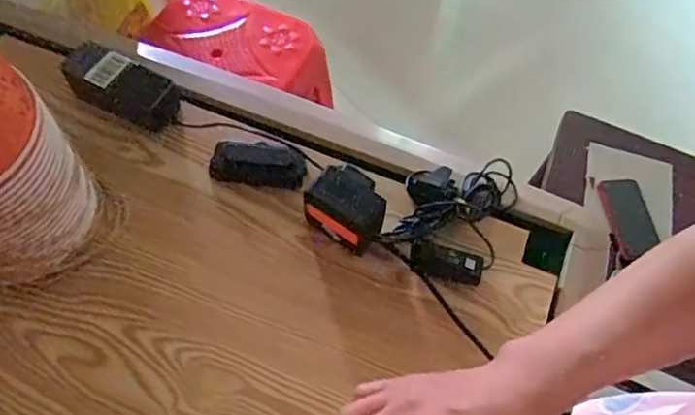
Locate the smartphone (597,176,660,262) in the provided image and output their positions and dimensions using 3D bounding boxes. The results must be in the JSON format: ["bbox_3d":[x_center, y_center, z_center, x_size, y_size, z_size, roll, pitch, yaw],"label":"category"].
[{"bbox_3d":[0.496,0.013,1.041,0.074,0.011,0.151,-3,60,-6],"label":"smartphone"}]

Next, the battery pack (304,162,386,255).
[{"bbox_3d":[0.000,0.005,0.629,0.081,0.072,0.059,33,63,14],"label":"battery pack"}]

